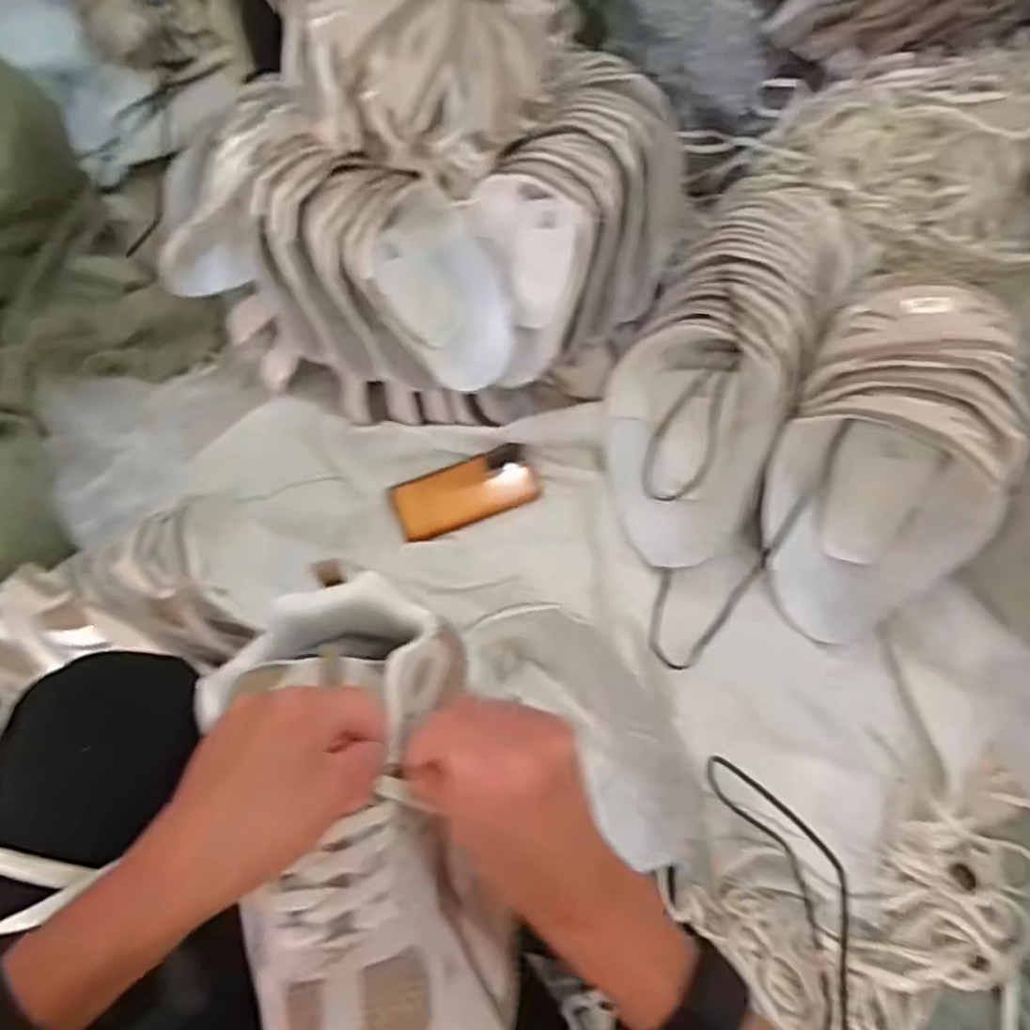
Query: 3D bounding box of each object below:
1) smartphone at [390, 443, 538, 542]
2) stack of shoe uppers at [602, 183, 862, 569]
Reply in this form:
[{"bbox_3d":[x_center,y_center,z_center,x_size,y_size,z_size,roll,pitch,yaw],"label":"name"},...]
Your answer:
[{"bbox_3d":[-0.056,-0.027,0.809,0.168,0.010,0.077,-21,71,-15],"label":"smartphone"},{"bbox_3d":[0.223,-0.166,0.761,0.196,0.164,0.447,23,93,10],"label":"stack of shoe uppers"}]

